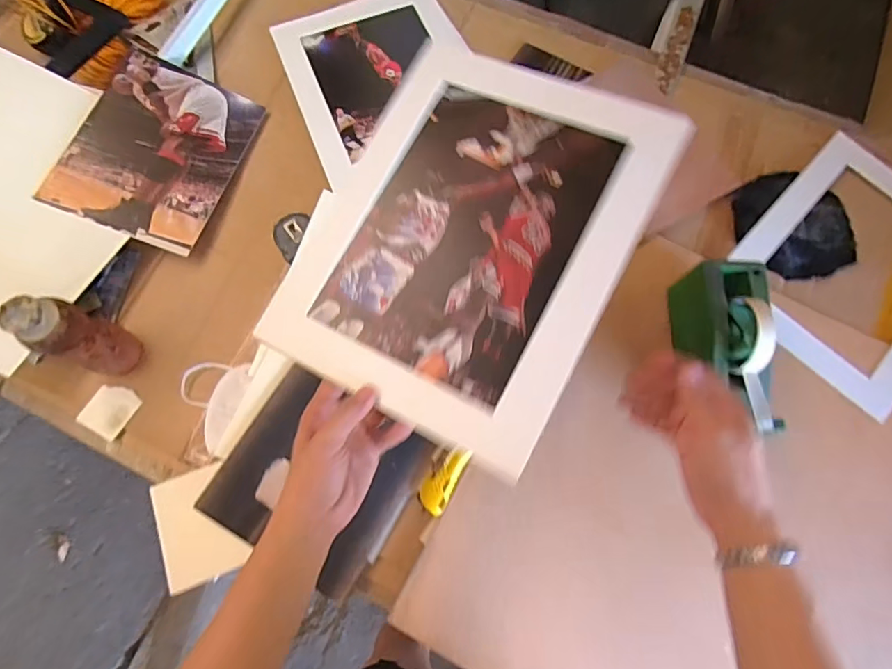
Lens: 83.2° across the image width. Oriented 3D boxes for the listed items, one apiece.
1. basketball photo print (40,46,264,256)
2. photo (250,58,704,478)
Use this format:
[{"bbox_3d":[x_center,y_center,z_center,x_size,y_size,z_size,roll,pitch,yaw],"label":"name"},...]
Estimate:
[{"bbox_3d":[-0.393,-0.255,0.692,0.194,0.007,0.260,21,71,-12],"label":"basketball photo print"},{"bbox_3d":[0.022,-0.092,0.445,0.270,0.008,0.342,26,80,17],"label":"photo"}]

